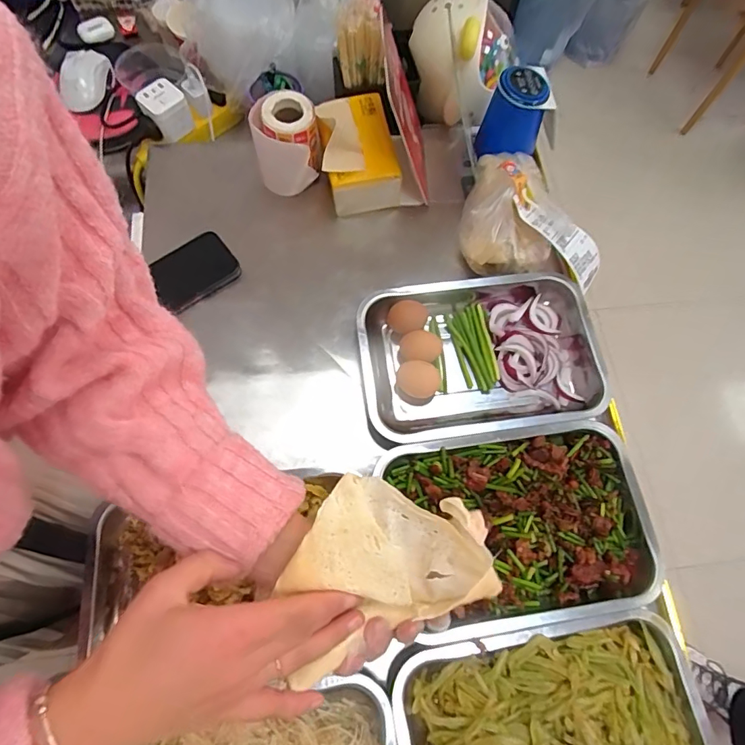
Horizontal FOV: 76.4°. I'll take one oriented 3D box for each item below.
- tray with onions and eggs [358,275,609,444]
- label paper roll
[{"bbox_3d":[0.147,-0.021,0.636,0.316,0.049,0.209,-7,70,-5],"label":"tray with onions and eggs"},{"bbox_3d":[-0.120,-0.317,0.679,0.087,0.129,0.080,1,70,-2],"label":"label paper roll"}]

